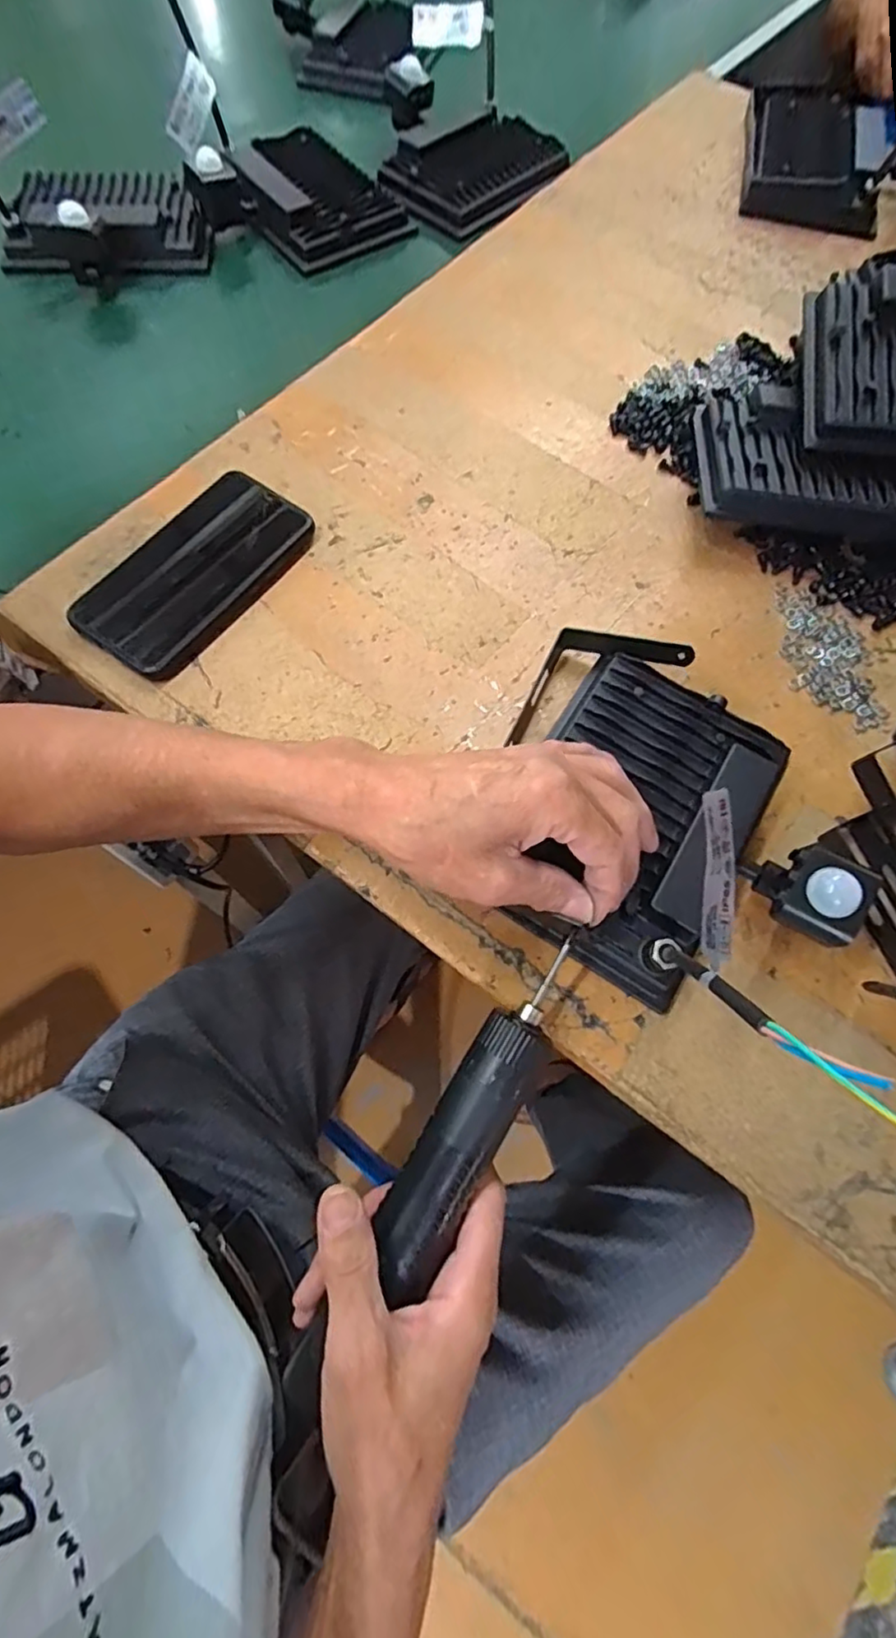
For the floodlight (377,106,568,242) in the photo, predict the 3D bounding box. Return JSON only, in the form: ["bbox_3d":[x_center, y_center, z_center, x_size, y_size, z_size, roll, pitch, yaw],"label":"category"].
[{"bbox_3d":[0.029,-0.650,0.627,0.143,0.035,0.187,41,72,12],"label":"floodlight"}]

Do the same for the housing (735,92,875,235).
[{"bbox_3d":[0.358,-0.657,0.622,0.118,0.028,0.197,10,68,1],"label":"housing"}]

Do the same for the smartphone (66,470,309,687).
[{"bbox_3d":[-0.165,-0.163,0.411,0.085,0.013,0.158,33,70,10],"label":"smartphone"}]

